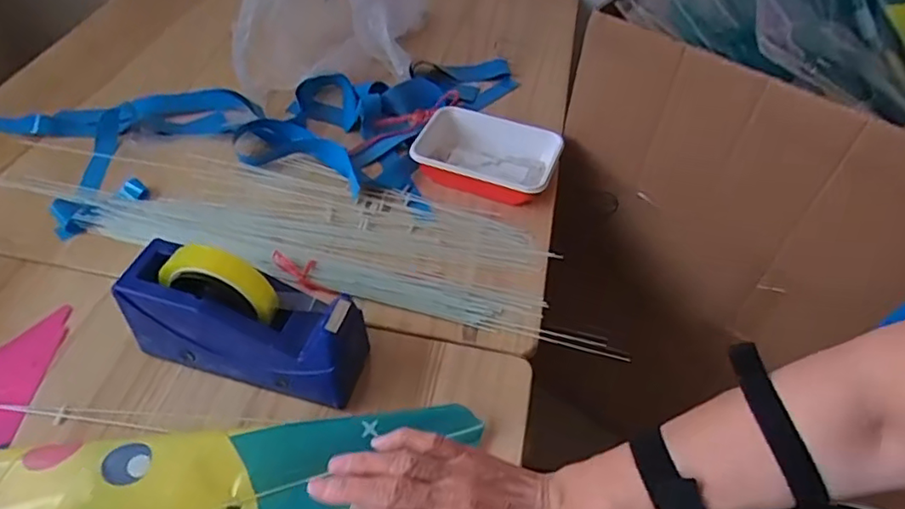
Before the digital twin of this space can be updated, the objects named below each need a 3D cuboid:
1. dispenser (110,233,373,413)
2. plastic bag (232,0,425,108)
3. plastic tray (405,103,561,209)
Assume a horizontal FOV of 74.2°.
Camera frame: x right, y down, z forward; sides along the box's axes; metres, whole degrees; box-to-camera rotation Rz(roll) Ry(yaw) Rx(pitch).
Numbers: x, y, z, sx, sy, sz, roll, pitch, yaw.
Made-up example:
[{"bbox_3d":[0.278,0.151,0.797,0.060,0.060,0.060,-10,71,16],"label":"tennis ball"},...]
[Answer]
[{"bbox_3d":[-0.175,0.057,0.519,0.205,0.116,0.068,14,49,9],"label":"dispenser"},{"bbox_3d":[-0.166,-0.344,0.845,0.247,0.157,0.196,-2,49,-5],"label":"plastic bag"},{"bbox_3d":[0.041,-0.121,0.734,0.166,0.046,0.109,16,50,10],"label":"plastic tray"}]

